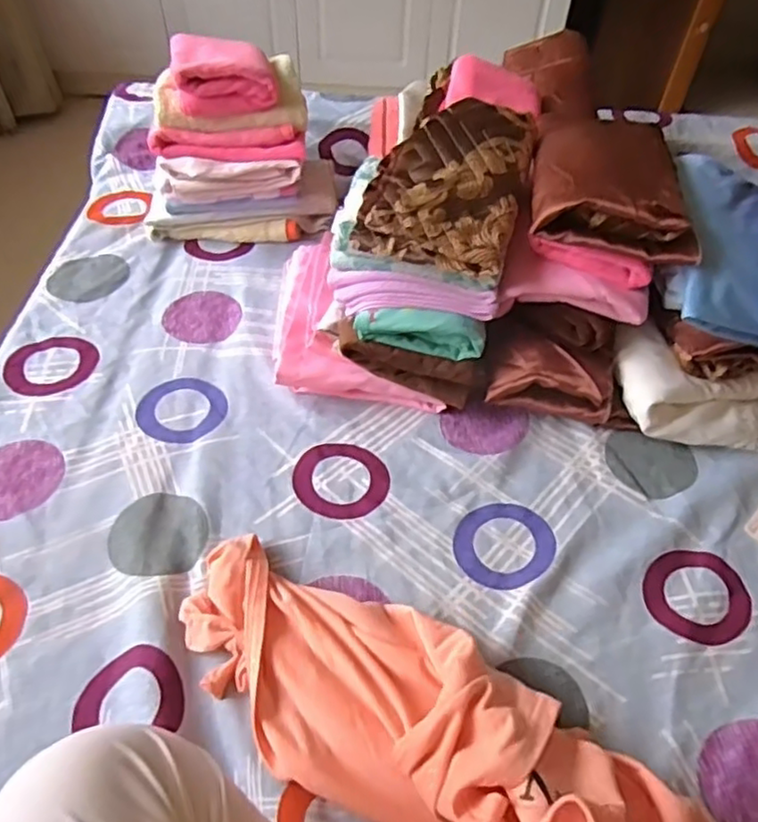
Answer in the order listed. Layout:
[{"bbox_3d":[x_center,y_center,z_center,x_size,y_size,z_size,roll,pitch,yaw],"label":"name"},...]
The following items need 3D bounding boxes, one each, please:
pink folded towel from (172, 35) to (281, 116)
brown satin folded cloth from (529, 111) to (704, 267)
[{"bbox_3d":[-0.191,-0.421,0.808,0.123,0.051,0.132,-6,51,-8],"label":"pink folded towel"},{"bbox_3d":[0.229,-0.236,0.655,0.150,0.051,0.207,7,50,3],"label":"brown satin folded cloth"}]

